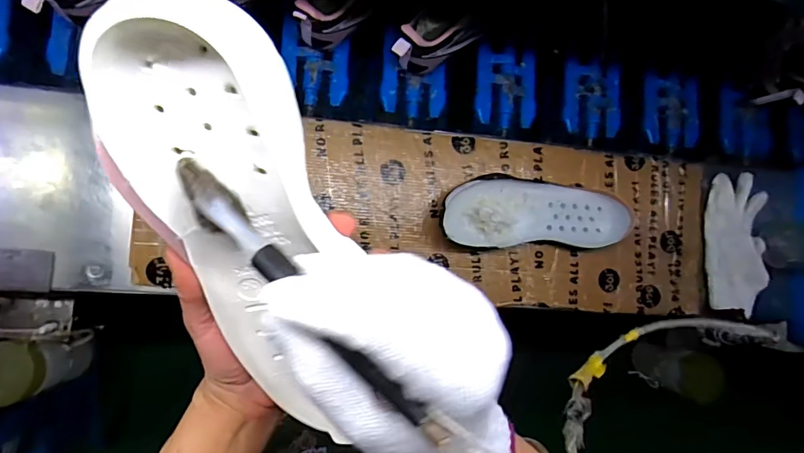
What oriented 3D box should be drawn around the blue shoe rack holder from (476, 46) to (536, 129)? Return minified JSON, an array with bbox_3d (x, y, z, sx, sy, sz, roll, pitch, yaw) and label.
[{"bbox_3d":[0.153,-0.204,0.652,0.088,0.025,0.112,2,86,-9],"label":"blue shoe rack holder"}]

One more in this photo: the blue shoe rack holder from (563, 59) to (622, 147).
[{"bbox_3d":[0.290,-0.188,0.674,0.084,0.025,0.119,0,87,-9],"label":"blue shoe rack holder"}]

